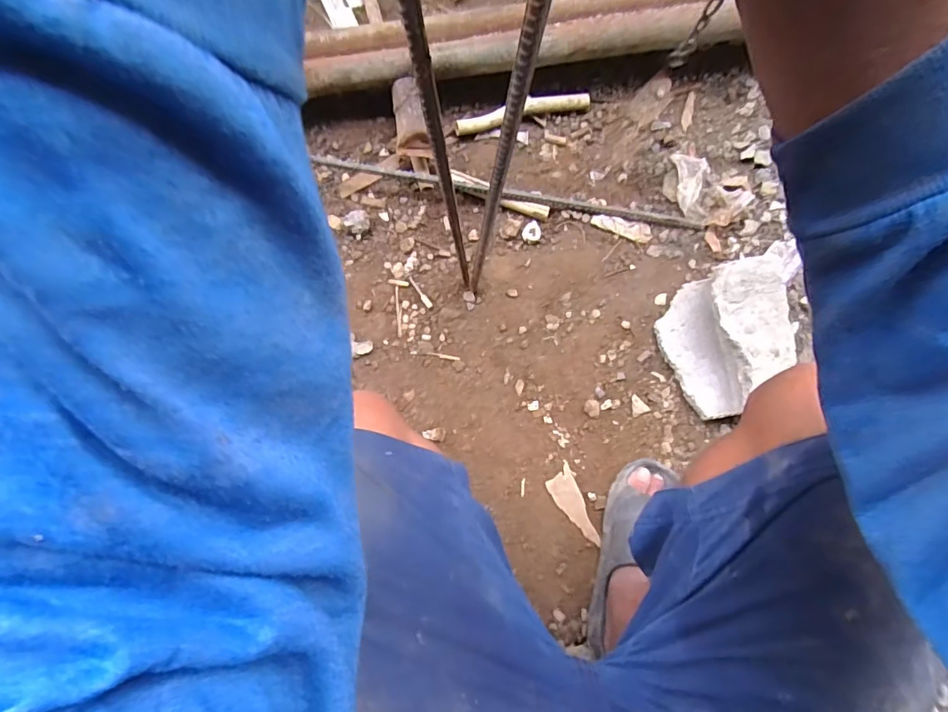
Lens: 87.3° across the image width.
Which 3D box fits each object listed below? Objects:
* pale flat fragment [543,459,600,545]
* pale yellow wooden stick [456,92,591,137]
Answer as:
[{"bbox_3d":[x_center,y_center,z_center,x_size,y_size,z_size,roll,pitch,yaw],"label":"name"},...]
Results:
[{"bbox_3d":[0.142,0.209,0.691,0.042,0.008,0.112,-31,81,-5],"label":"pale flat fragment"},{"bbox_3d":[0.077,-0.382,0.784,0.216,0.026,0.027,-16,80,-2],"label":"pale yellow wooden stick"}]

